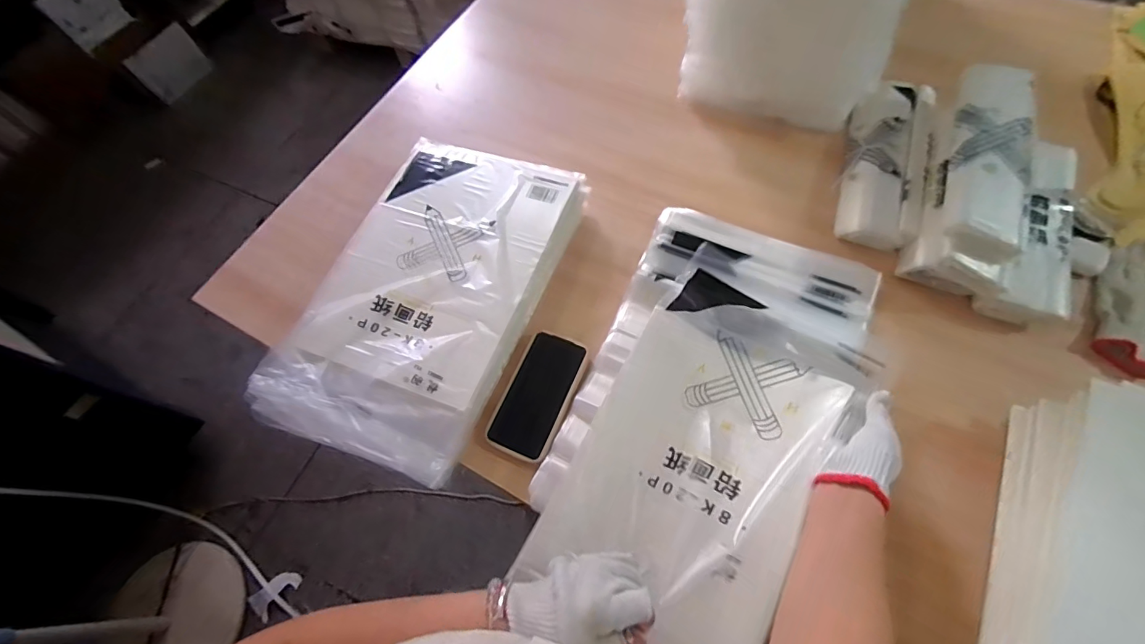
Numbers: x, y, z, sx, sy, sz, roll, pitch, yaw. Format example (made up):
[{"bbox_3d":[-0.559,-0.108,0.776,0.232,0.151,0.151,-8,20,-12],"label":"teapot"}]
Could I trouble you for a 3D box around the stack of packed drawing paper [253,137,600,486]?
[{"bbox_3d":[-0.194,-0.047,0.665,0.286,0.055,0.459,16,67,13],"label":"stack of packed drawing paper"}]

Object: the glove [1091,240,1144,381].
[{"bbox_3d":[0.714,-0.023,0.603,0.094,0.025,0.203,37,73,20],"label":"glove"}]

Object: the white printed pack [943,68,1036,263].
[{"bbox_3d":[0.536,-0.218,0.620,0.087,0.037,0.310,19,68,14],"label":"white printed pack"}]

